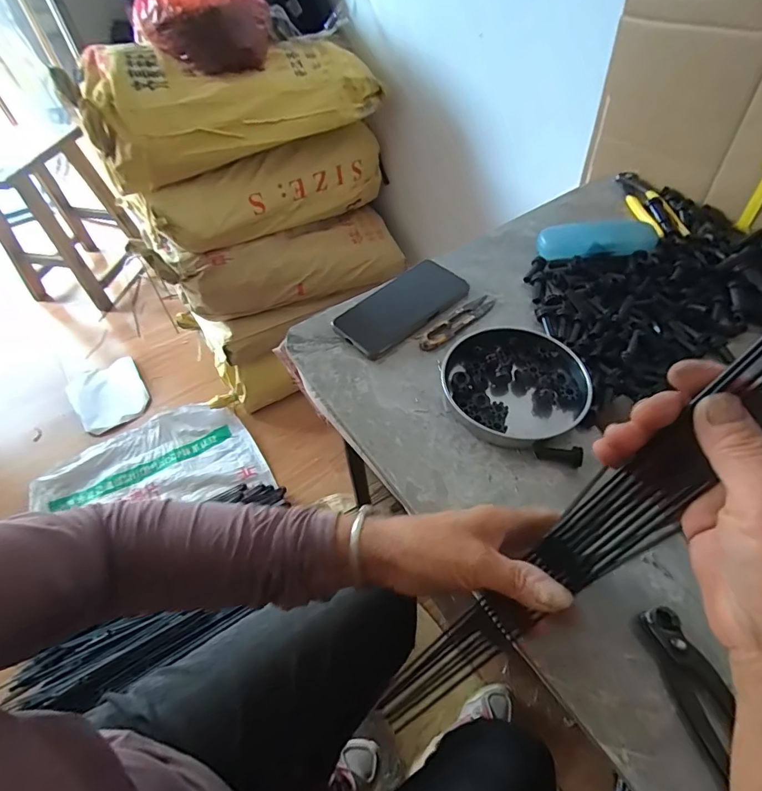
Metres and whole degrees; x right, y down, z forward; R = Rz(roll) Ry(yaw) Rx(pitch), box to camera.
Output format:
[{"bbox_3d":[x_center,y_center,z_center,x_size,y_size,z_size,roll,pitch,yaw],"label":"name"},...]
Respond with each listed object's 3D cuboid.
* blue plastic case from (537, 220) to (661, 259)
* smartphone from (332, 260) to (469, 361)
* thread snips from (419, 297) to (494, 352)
[{"bbox_3d":[0.281,-0.201,0.567,0.149,0.021,0.051,-5,53,-1],"label":"blue plastic case"},{"bbox_3d":[0.024,-0.107,0.523,0.159,0.012,0.078,-35,60,-21],"label":"smartphone"},{"bbox_3d":[0.089,-0.087,0.508,0.117,0.011,0.024,-36,60,-22],"label":"thread snips"}]

